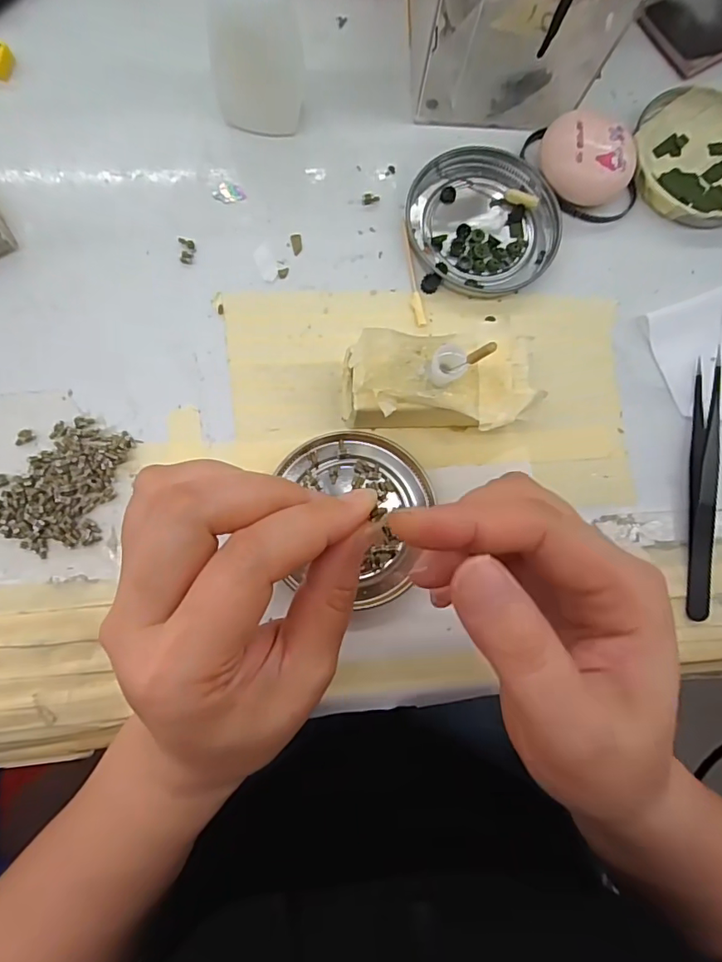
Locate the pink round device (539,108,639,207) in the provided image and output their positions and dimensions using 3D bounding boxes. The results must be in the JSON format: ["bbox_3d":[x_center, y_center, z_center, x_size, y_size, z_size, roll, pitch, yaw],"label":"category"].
[{"bbox_3d":[0.116,-0.165,0.269,0.048,0.023,0.039,34,81,1],"label":"pink round device"}]

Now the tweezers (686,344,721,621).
[{"bbox_3d":[0.168,0.001,0.253,0.010,0.016,0.129,5,81,-3],"label":"tweezers"}]

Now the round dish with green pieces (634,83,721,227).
[{"bbox_3d":[0.187,-0.178,0.283,0.076,0.010,0.081,1,82,-4],"label":"round dish with green pieces"}]

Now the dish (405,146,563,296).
[{"bbox_3d":[0.063,-0.135,0.269,0.075,0.009,0.075,1,81,-5],"label":"dish"}]

